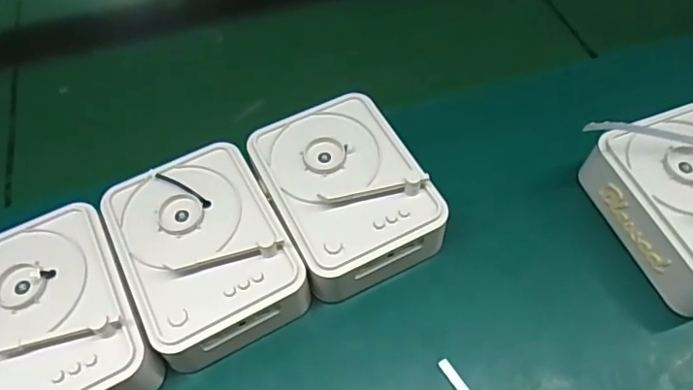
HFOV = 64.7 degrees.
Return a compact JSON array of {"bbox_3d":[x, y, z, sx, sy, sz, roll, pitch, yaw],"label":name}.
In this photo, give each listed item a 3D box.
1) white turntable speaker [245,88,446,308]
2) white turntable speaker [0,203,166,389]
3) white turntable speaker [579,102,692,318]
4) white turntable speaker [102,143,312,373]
[{"bbox_3d":[-0.001,0.000,0.378,0.096,0.045,0.129,-24,60,-13],"label":"white turntable speaker"},{"bbox_3d":[-0.176,0.077,0.331,0.100,0.053,0.125,-21,59,-11],"label":"white turntable speaker"},{"bbox_3d":[0.233,0.007,0.365,0.099,0.055,0.128,-19,59,-10],"label":"white turntable speaker"},{"bbox_3d":[-0.089,0.039,0.355,0.094,0.053,0.127,-26,60,-14],"label":"white turntable speaker"}]

